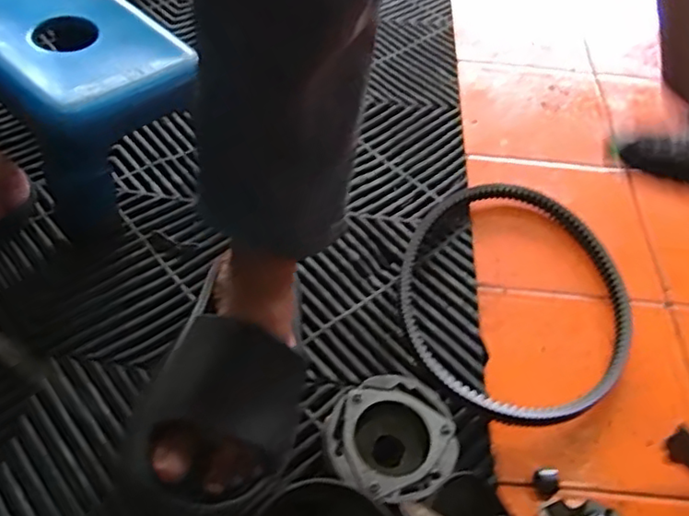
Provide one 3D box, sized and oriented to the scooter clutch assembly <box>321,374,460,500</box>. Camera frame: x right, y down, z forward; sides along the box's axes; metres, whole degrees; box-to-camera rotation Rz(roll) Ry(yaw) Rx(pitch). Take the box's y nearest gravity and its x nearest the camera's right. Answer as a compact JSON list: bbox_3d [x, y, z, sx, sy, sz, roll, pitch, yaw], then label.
[{"bbox_3d":[0.036,0.149,0.498,0.098,0.036,0.096,3,52,-4],"label":"scooter clutch assembly"}]

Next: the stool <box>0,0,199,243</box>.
[{"bbox_3d":[-0.275,-0.172,0.645,0.167,0.160,0.219,-33,62,-27],"label":"stool"}]

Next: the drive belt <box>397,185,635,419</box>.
[{"bbox_3d":[0.167,0.023,0.611,0.223,0.038,0.289,4,52,-3],"label":"drive belt"}]

